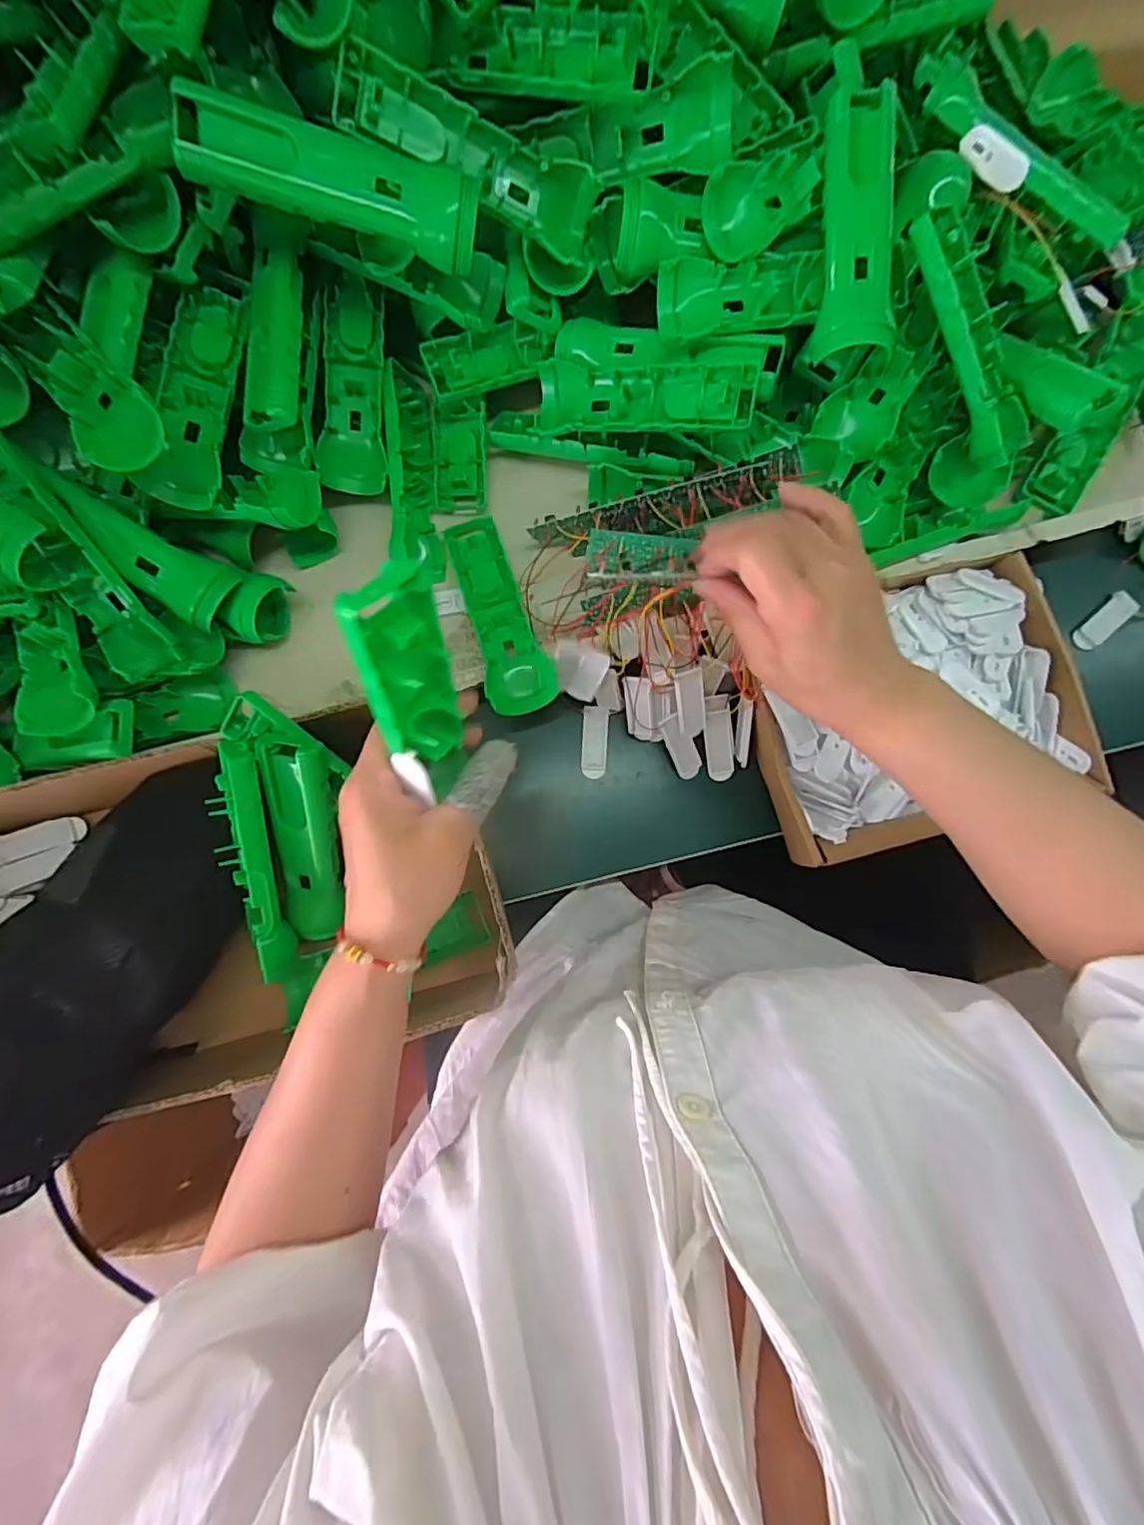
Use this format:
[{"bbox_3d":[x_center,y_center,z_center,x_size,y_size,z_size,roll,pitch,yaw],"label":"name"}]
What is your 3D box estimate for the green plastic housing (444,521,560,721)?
[{"bbox_3d":[-0.055,-0.116,0.447,0.050,0.031,0.164,-17,84,-1],"label":"green plastic housing"}]

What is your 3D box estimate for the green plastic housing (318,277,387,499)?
[{"bbox_3d":[-0.161,-0.275,0.435,0.046,0.021,0.137,6,103,1],"label":"green plastic housing"}]

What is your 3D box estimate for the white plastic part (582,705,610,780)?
[{"bbox_3d":[0.019,-0.016,0.484,0.021,0.004,0.059,3,84,1],"label":"white plastic part"}]

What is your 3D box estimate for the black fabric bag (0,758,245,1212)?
[{"bbox_3d":[-0.319,0.130,0.393,0.114,0.096,0.265,16,60,2],"label":"black fabric bag"}]

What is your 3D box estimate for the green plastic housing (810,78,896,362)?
[{"bbox_3d":[0.184,-0.349,0.381,0.047,0.027,0.148,-3,101,0],"label":"green plastic housing"}]

